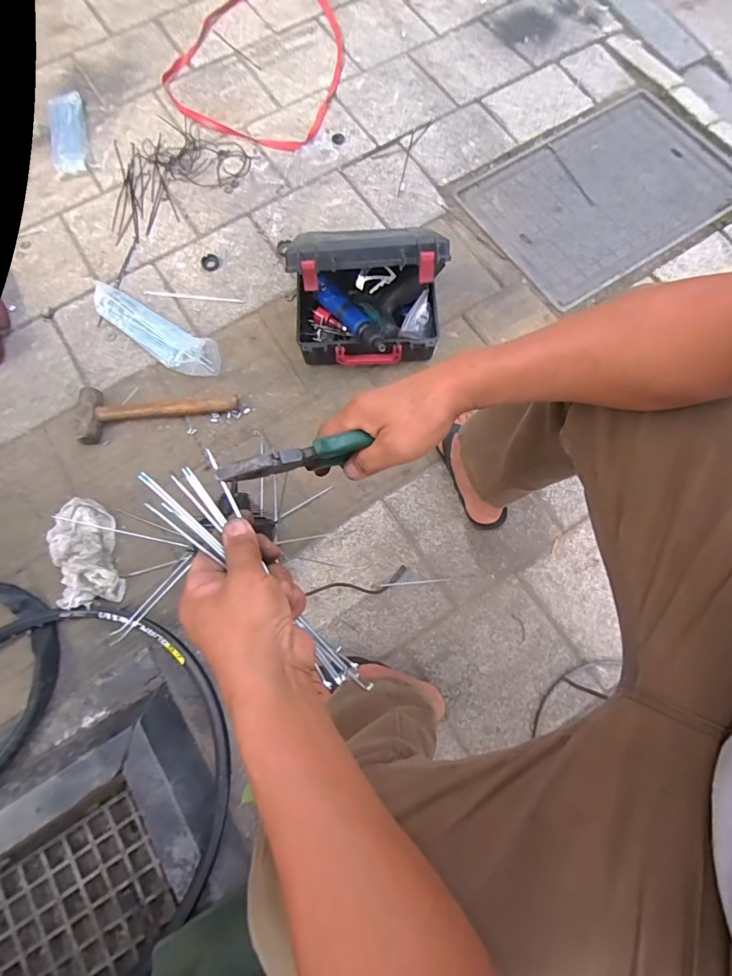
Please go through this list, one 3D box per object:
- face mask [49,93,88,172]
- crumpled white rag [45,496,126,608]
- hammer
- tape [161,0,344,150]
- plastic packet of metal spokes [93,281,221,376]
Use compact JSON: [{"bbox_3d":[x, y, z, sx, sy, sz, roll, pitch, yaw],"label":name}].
[{"bbox_3d":[-0.728,-0.870,1.093,0.081,0.015,0.240,-11,79,-9],"label":"face mask"},{"bbox_3d":[-0.511,0.113,0.819,0.098,0.053,0.203,-15,76,-5],"label":"crumpled white rag"},{"bbox_3d":[-0.423,-0.143,0.899,0.323,0.044,0.111,-1,75,-1],"label":"hammer"},{"bbox_3d":[-0.268,-1.125,1.164,0.442,0.026,0.540,21,75,7],"label":"tape"},{"bbox_3d":[-0.449,-0.330,0.956,0.322,0.026,0.089,30,76,9],"label":"plastic packet of metal spokes"}]

